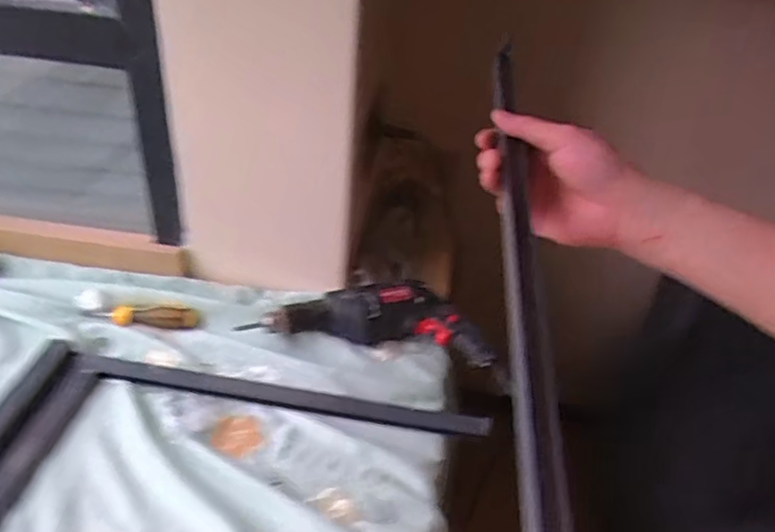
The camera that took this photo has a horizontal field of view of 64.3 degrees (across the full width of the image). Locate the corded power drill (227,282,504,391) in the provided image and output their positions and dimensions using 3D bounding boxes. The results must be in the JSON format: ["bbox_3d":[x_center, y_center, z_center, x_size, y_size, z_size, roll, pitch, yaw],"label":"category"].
[{"bbox_3d":[0.000,0.072,0.874,0.361,0.065,0.156,12,37,7],"label":"corded power drill"}]

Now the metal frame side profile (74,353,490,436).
[{"bbox_3d":[-0.132,0.161,0.774,0.513,0.013,0.030,8,36,2],"label":"metal frame side profile"}]

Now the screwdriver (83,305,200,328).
[{"bbox_3d":[-0.338,0.069,0.855,0.150,0.023,0.024,5,36,-3],"label":"screwdriver"}]

